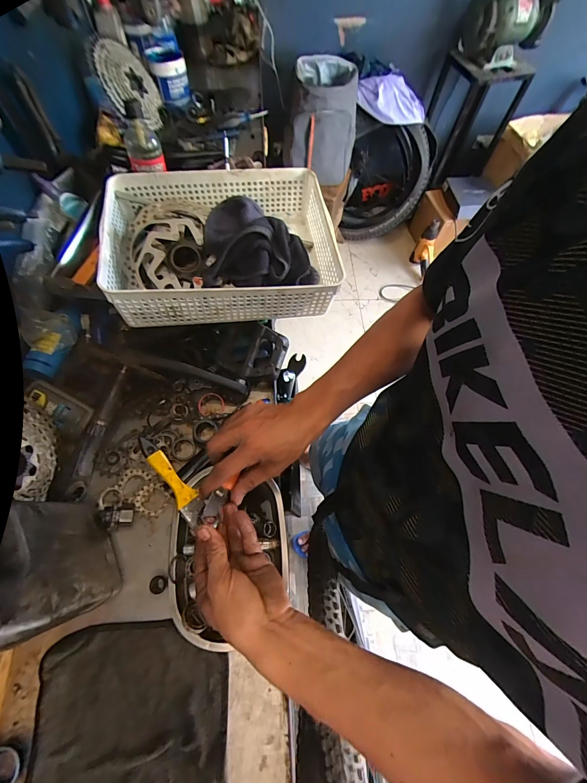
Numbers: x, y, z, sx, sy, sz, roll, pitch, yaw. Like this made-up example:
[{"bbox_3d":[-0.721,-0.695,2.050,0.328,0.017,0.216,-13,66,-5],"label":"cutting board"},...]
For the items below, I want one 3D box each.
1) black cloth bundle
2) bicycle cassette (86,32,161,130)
[{"bbox_3d":[-0.047,-0.207,0.487,0.171,0.097,0.108,4,66,-1],"label":"black cloth bundle"},{"bbox_3d":[-0.404,-0.757,0.779,0.037,0.177,0.165,-6,32,34],"label":"bicycle cassette"}]

